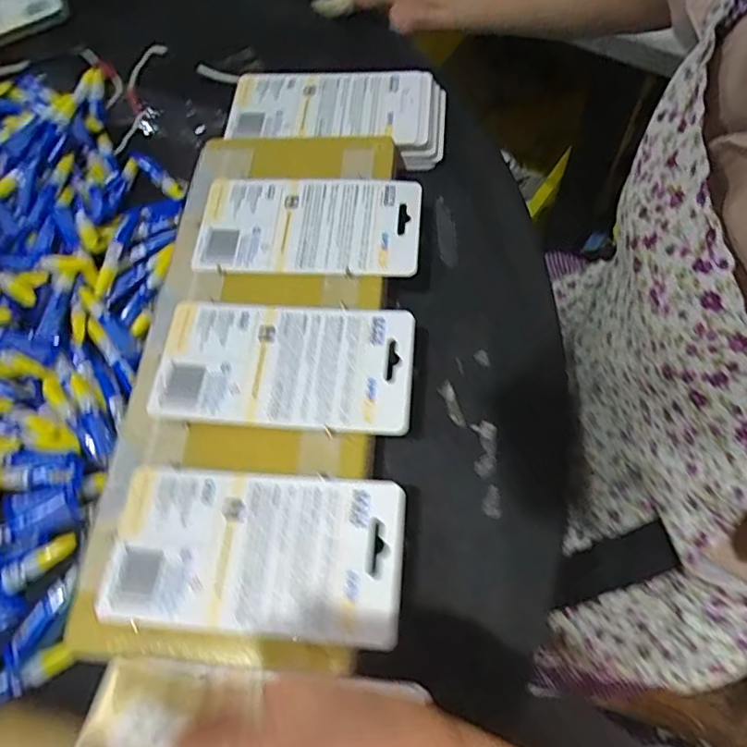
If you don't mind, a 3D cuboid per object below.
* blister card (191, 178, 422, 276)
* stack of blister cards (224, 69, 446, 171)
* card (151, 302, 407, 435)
[{"bbox_3d":[-0.051,-0.115,0.422,0.171,0.006,0.091,2,63,10],"label":"blister card"},{"bbox_3d":[-0.038,-0.237,0.503,0.198,0.024,0.104,8,60,15],"label":"stack of blister cards"},{"bbox_3d":[-0.061,-0.007,0.374,0.172,0.004,0.090,3,63,7],"label":"card"}]

